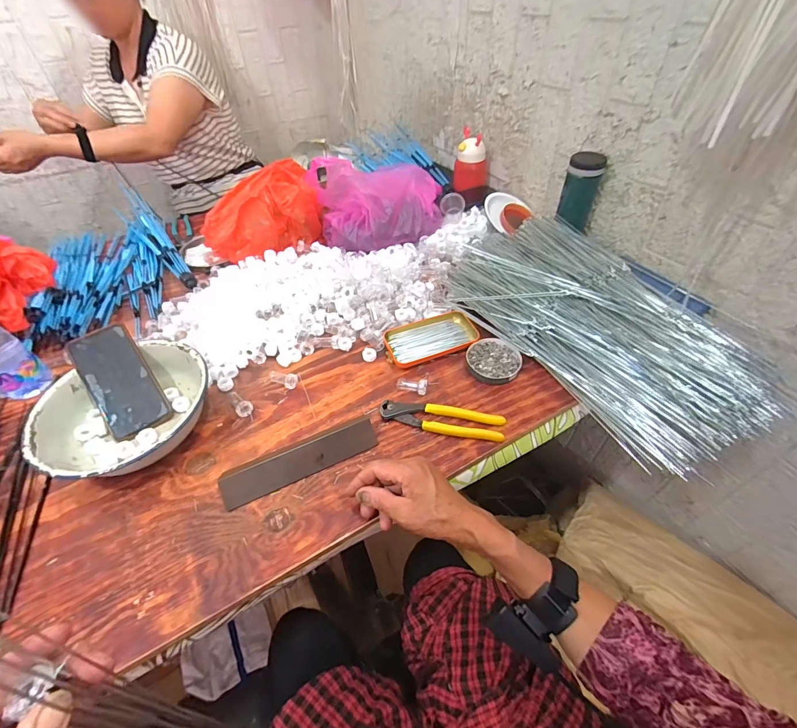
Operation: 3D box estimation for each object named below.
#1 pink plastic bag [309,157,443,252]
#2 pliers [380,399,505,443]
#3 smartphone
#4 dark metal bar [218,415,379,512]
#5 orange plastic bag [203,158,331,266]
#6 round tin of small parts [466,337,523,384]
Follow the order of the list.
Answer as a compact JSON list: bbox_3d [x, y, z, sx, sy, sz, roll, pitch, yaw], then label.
[{"bbox_3d":[-0.043,-0.345,0.794,0.259,0.118,0.198,-11,48,-6],"label":"pink plastic bag"},{"bbox_3d":[0.059,0.075,0.521,0.165,0.016,0.038,9,49,12],"label":"pliers"},{"bbox_3d":[-0.391,0.024,0.536,0.077,0.014,0.159,-31,85,-22],"label":"smartphone"},{"bbox_3d":[-0.124,0.117,0.485,0.194,0.033,0.043,-22,50,-15],"label":"dark metal bar"},{"bbox_3d":[-0.283,-0.315,0.785,0.240,0.118,0.174,-14,48,-9],"label":"orange plastic bag"},{"bbox_3d":[0.146,-0.006,0.589,0.080,0.014,0.081,-2,47,2],"label":"round tin of small parts"}]

